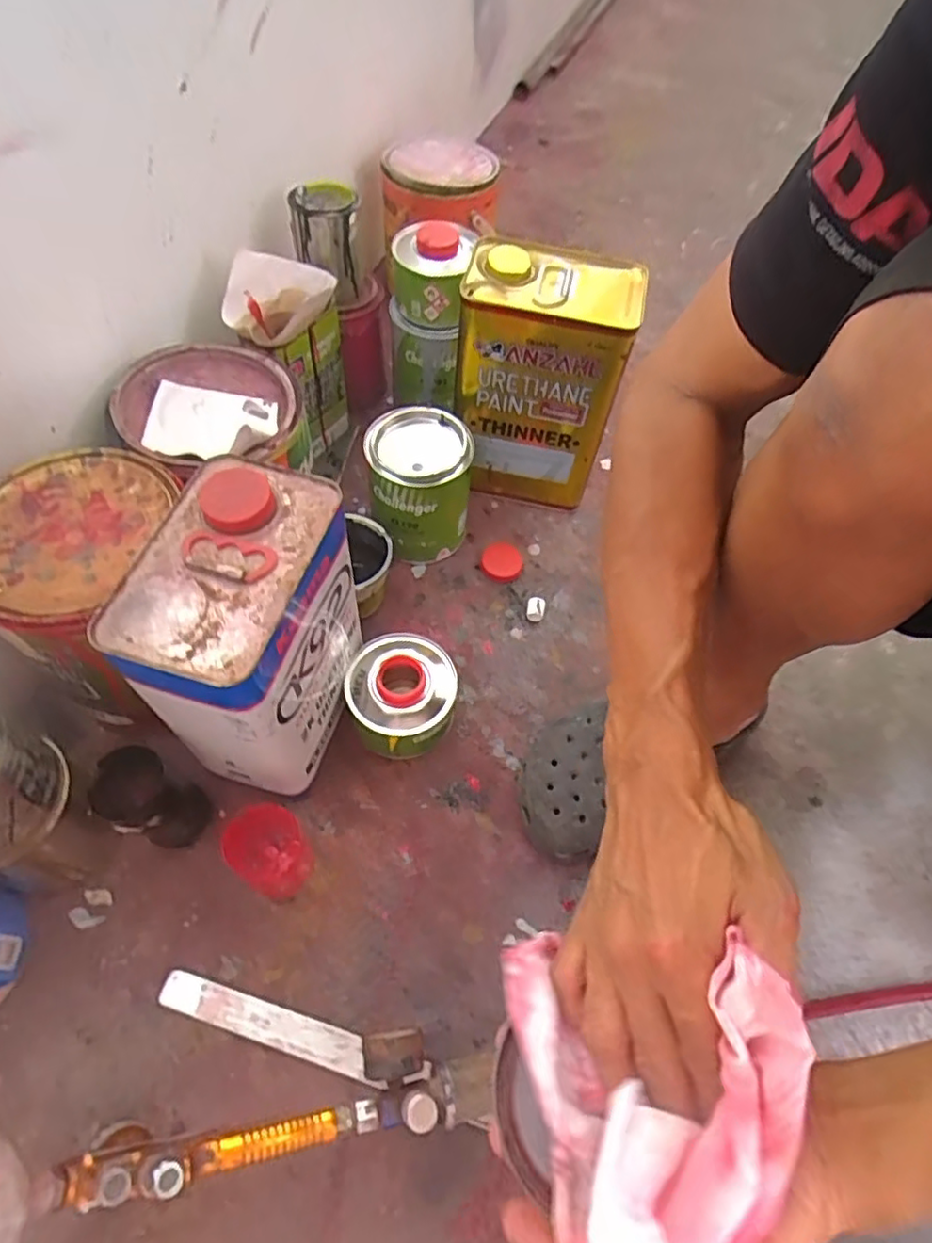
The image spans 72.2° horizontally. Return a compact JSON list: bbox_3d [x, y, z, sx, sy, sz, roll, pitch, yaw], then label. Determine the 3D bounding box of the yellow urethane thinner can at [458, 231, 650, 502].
[{"bbox_3d":[0.075,-0.249,0.698,0.161,0.255,0.110,14,59,5],"label":"yellow urethane thinner can"}]

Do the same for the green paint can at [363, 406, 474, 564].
[{"bbox_3d":[-0.049,-0.140,0.690,0.100,0.143,0.102,2,59,-3],"label":"green paint can"}]

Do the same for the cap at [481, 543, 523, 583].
[{"bbox_3d":[0.041,-0.069,0.724,0.047,0.014,0.056,30,62,14],"label":"cap"}]

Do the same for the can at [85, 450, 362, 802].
[{"bbox_3d":[-0.158,0.012,0.496,0.112,0.218,0.169,17,60,5],"label":"can"}]

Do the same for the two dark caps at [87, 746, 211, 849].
[{"bbox_3d":[-0.245,0.144,0.506,0.053,0.116,0.054,23,60,10],"label":"two dark caps"}]

